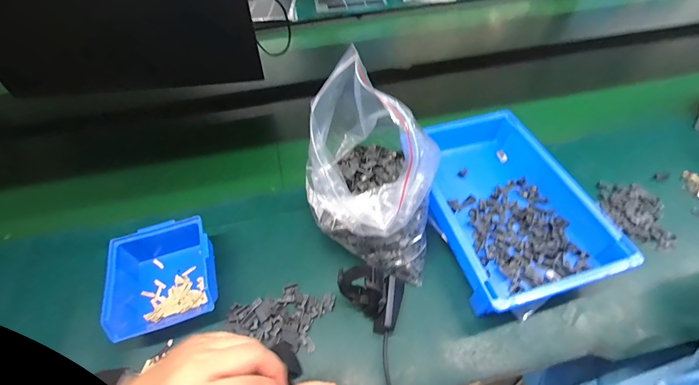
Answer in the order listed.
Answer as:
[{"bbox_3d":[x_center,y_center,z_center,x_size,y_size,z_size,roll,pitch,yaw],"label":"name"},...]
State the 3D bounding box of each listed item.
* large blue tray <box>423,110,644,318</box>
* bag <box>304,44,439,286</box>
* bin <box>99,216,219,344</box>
[{"bbox_3d":[0.234,0.014,0.517,0.226,0.067,0.309,-14,52,-9],"label":"large blue tray"},{"bbox_3d":[0.021,-0.037,0.433,0.175,0.266,0.194,2,51,4],"label":"bag"},{"bbox_3d":[-0.257,0.106,0.456,0.136,0.062,0.149,-20,53,-13],"label":"bin"}]

